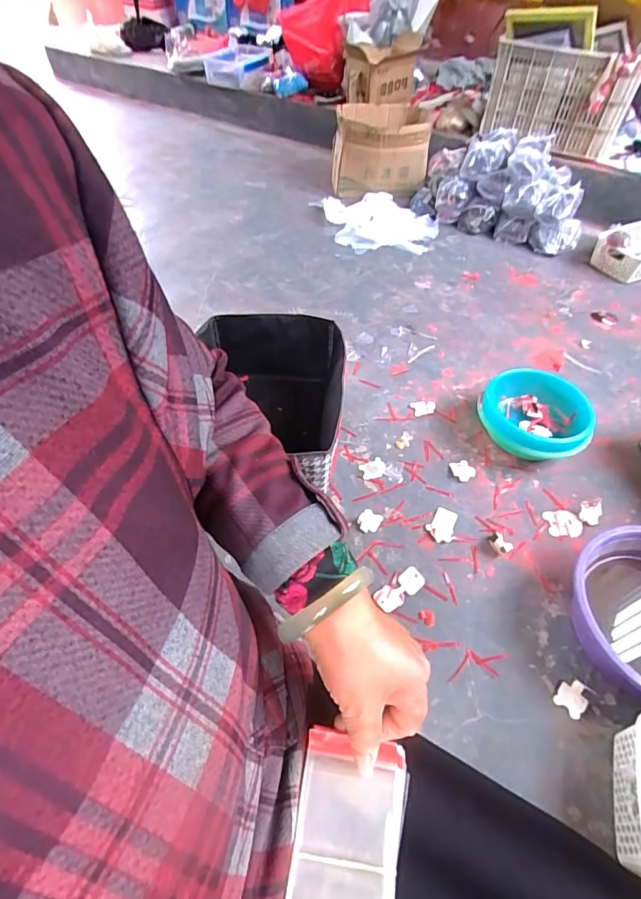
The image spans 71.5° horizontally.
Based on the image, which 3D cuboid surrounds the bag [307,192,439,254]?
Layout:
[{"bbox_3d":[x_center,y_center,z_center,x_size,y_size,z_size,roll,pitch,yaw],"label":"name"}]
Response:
[{"bbox_3d":[0.194,-0.865,1.681,0.495,0.076,0.393,8,51,5],"label":"bag"}]

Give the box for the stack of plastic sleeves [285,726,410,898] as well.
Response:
[{"bbox_3d":[0.016,0.246,0.277,0.065,0.018,0.110,10,51,6],"label":"stack of plastic sleeves"}]

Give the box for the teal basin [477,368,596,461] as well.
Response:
[{"bbox_3d":[0.480,-0.069,1.009,0.239,0.103,0.218,37,59,25],"label":"teal basin"}]

